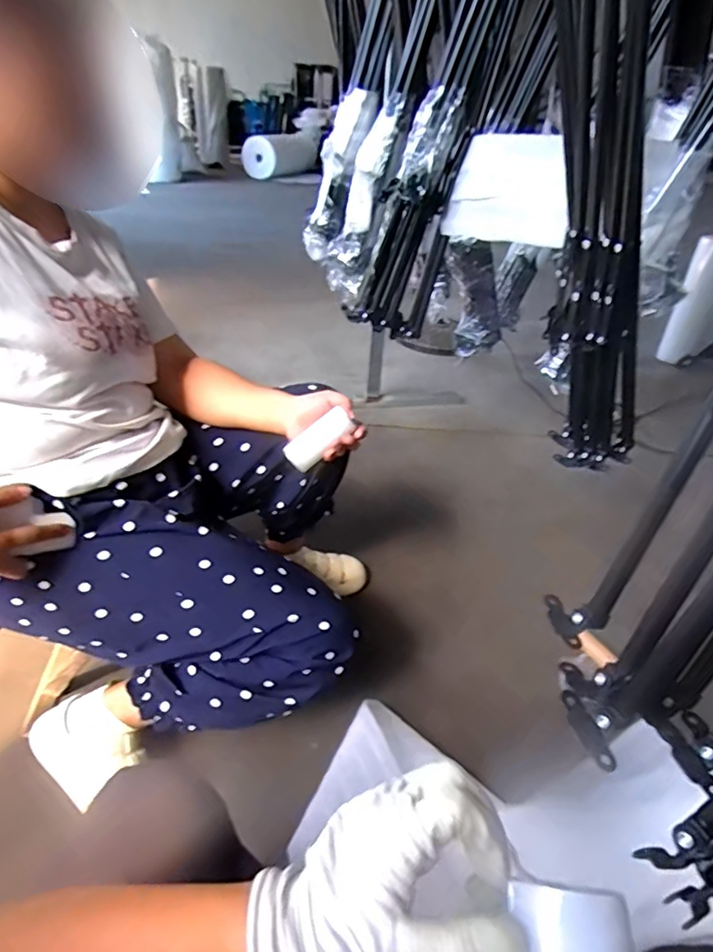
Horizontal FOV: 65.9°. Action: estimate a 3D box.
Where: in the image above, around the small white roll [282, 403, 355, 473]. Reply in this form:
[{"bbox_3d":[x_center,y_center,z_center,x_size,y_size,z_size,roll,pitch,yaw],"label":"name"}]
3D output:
[{"bbox_3d":[-0.054,-0.049,0.783,0.098,0.036,0.033,-40,39,7],"label":"small white roll"}]

